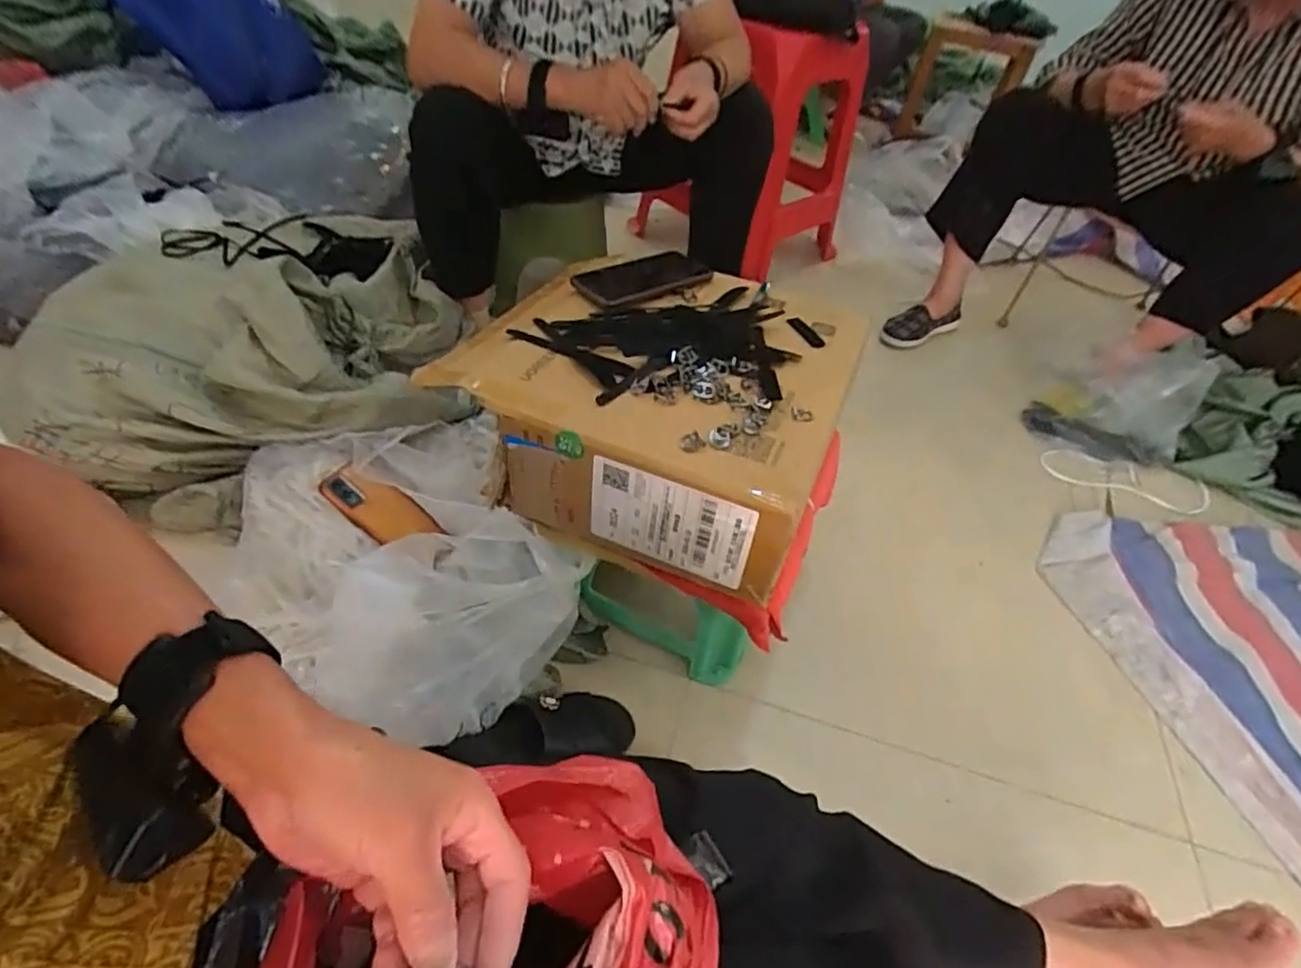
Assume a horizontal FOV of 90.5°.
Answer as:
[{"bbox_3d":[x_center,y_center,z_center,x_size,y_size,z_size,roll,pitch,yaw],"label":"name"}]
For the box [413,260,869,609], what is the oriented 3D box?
[{"bbox_3d":[0.007,-0.101,0.704,0.369,0.134,0.339,21,47,11],"label":"box"}]

